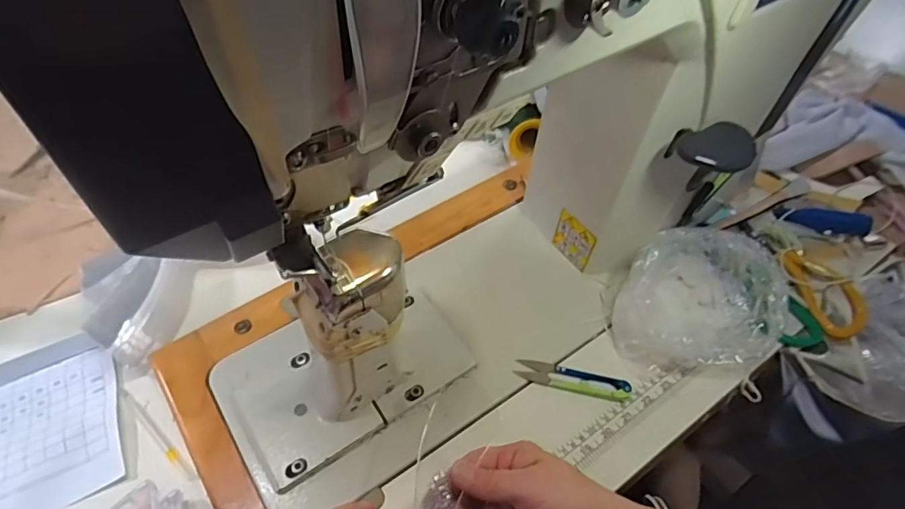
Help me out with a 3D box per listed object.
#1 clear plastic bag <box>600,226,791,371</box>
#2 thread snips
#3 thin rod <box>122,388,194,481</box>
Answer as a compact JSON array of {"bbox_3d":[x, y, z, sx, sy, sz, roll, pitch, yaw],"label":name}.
[{"bbox_3d":[0.228,0.041,0.498,0.146,0.100,0.112,0,47,2],"label":"clear plastic bag"},{"bbox_3d":[0.112,0.114,0.492,0.101,0.011,0.024,11,48,12],"label":"thread snips"},{"bbox_3d":[-0.264,0.158,0.476,0.125,0.014,0.009,33,56,28],"label":"thin rod"}]

